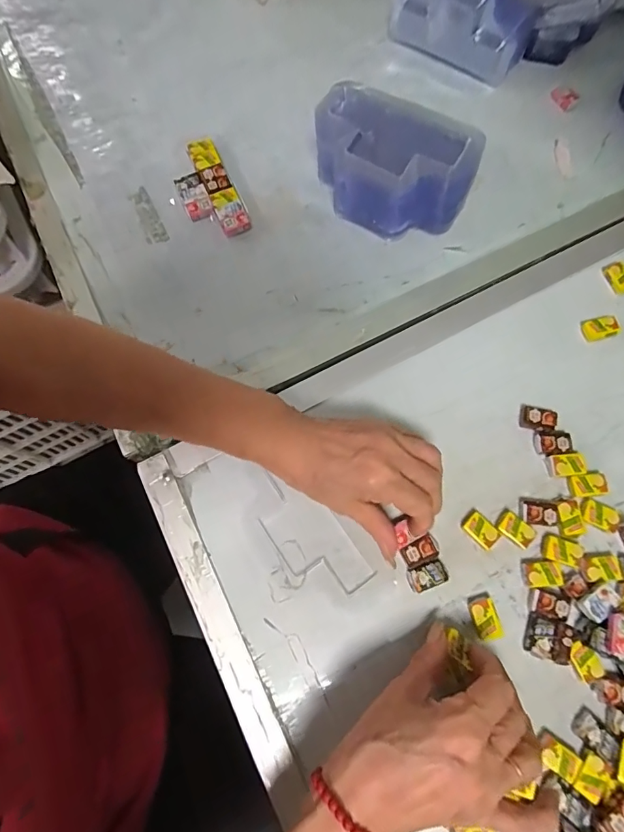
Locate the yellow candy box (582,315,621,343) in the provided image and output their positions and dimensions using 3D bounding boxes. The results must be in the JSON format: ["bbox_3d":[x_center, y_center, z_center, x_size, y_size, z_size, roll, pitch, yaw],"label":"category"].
[{"bbox_3d":[0.246,-0.074,0.388,0.026,0.011,0.019,-11,71,-2],"label":"yellow candy box"}]

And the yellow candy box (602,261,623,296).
[{"bbox_3d":[0.270,-0.122,0.401,0.017,0.010,0.030,-22,72,-6],"label":"yellow candy box"}]

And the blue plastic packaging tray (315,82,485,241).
[{"bbox_3d":[0.066,-0.215,0.403,0.135,0.082,0.087,43,78,14],"label":"blue plastic packaging tray"}]

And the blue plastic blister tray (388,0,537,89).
[{"bbox_3d":[0.152,-0.414,0.464,0.143,0.083,0.069,30,75,11],"label":"blue plastic blister tray"}]

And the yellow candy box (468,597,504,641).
[{"bbox_3d":[0.123,0.144,0.324,0.018,0.008,0.026,-13,71,-3],"label":"yellow candy box"}]

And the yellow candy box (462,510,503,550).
[{"bbox_3d":[0.127,0.086,0.342,0.017,0.010,0.026,-43,75,-12],"label":"yellow candy box"}]

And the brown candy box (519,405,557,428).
[{"bbox_3d":[0.181,0.002,0.365,0.027,0.008,0.018,11,72,6],"label":"brown candy box"}]

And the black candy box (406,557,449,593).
[{"bbox_3d":[0.084,0.117,0.334,0.027,0.009,0.018,-23,72,-6],"label":"black candy box"}]

